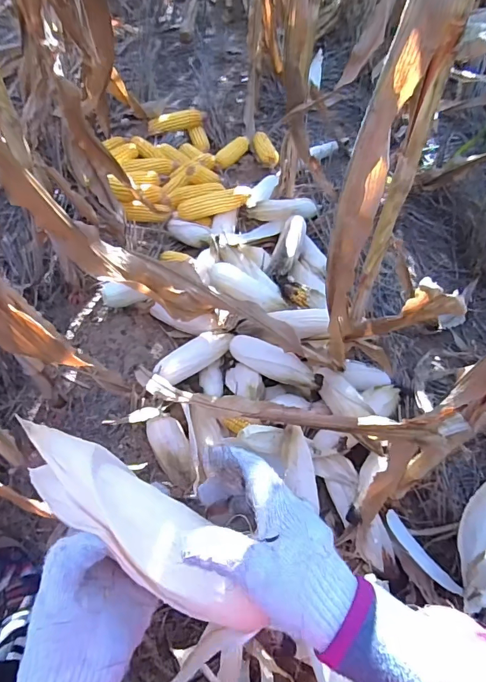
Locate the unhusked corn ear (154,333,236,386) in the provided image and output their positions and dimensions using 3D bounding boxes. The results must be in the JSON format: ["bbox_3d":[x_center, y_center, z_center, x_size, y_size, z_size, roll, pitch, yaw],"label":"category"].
[{"bbox_3d":[-0.099,0.034,0.893,0.180,0.052,0.061,-34,62,-23],"label":"unhusked corn ear"}]

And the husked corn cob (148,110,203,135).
[{"bbox_3d":[-0.226,-0.731,1.432,0.184,0.058,0.050,-15,57,-12],"label":"husked corn cob"}]

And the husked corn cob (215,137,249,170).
[{"bbox_3d":[-0.042,-0.602,1.371,0.058,0.044,0.172,30,59,18],"label":"husked corn cob"}]

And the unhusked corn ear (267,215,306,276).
[{"bbox_3d":[0.112,-0.230,1.057,0.060,0.047,0.194,17,56,10],"label":"unhusked corn ear"}]

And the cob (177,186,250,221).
[{"bbox_3d":[-0.084,-0.379,1.180,0.206,0.043,0.053,-14,55,5],"label":"cob"}]

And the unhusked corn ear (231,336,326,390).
[{"bbox_3d":[0.061,0.043,0.856,0.209,0.062,0.047,31,60,19],"label":"unhusked corn ear"}]

